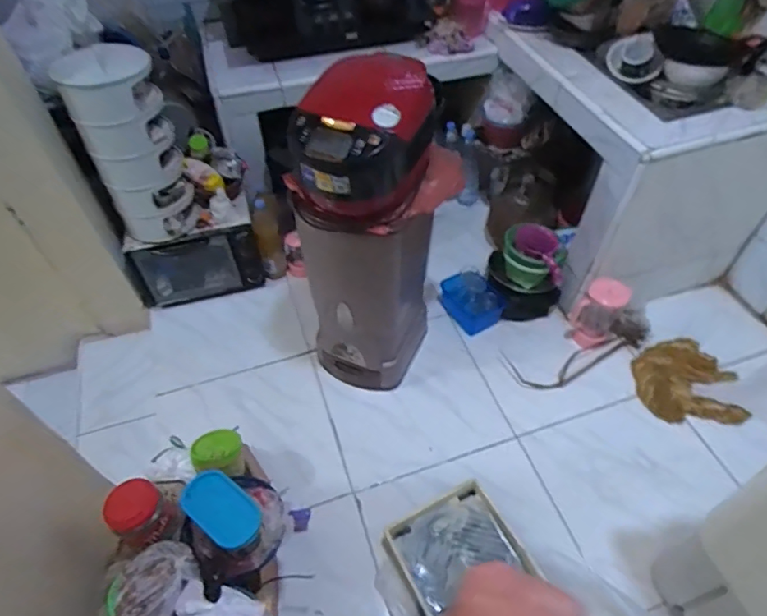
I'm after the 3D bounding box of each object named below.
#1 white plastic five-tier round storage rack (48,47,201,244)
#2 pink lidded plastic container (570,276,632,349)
[{"bbox_3d":[-0.706,-0.442,1.481,0.227,0.537,0.282,-19,52,-16],"label":"white plastic five-tier round storage rack"},{"bbox_3d":[0.665,0.011,1.609,0.099,0.222,0.115,-24,54,-20],"label":"pink lidded plastic container"}]

